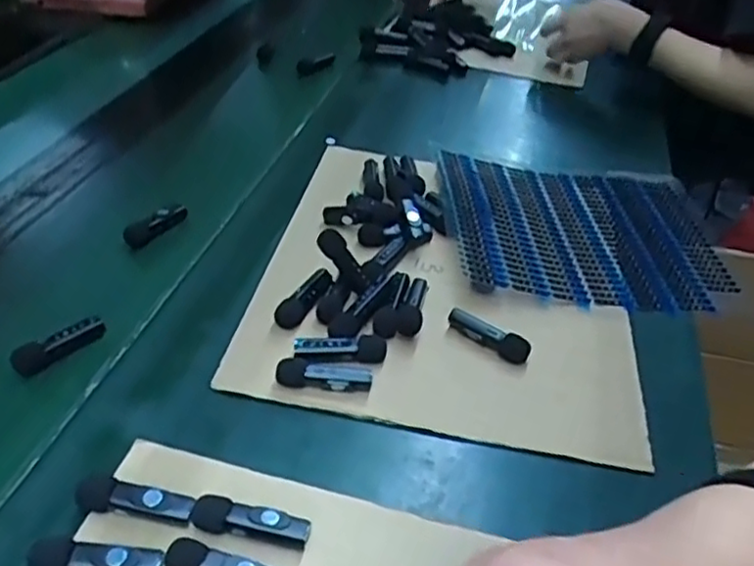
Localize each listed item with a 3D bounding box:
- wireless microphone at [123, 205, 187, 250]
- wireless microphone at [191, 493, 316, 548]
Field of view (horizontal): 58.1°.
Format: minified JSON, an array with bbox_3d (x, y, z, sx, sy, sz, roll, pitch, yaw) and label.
[{"bbox_3d":[-0.197,-0.051,0.607,0.013,0.020,0.063,28,45,28],"label":"wireless microphone"},{"bbox_3d":[-0.070,0.132,0.374,0.065,0.016,0.017,9,39,8],"label":"wireless microphone"}]

